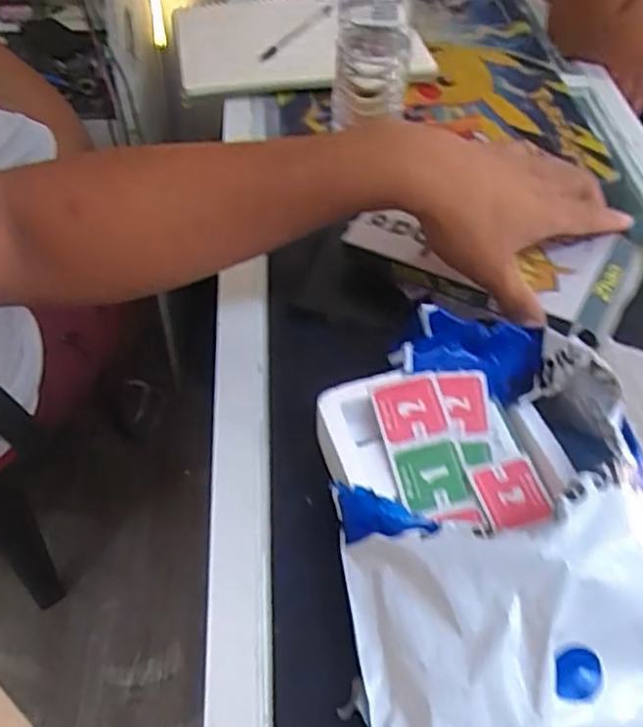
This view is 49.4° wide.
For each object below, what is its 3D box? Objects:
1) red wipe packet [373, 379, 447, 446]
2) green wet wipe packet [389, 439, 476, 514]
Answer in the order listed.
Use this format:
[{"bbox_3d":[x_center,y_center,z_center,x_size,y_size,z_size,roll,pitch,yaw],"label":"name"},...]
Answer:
[{"bbox_3d":[0.049,0.026,0.389,0.035,0.004,0.035,-12,69,4],"label":"red wipe packet"},{"bbox_3d":[0.059,0.060,0.374,0.037,0.004,0.037,-11,65,-3],"label":"green wet wipe packet"}]

